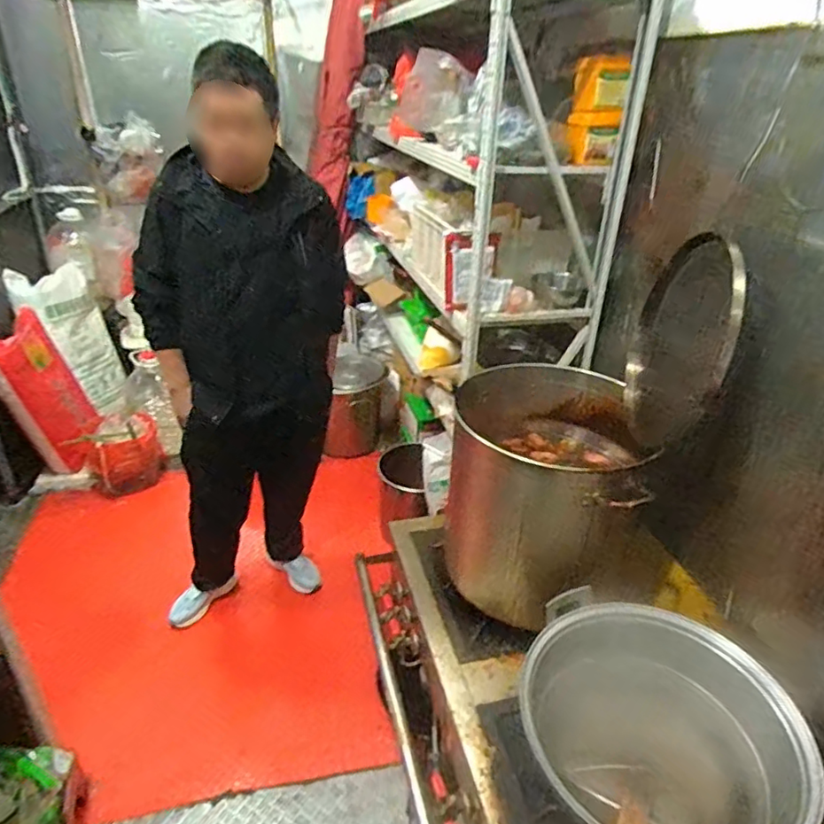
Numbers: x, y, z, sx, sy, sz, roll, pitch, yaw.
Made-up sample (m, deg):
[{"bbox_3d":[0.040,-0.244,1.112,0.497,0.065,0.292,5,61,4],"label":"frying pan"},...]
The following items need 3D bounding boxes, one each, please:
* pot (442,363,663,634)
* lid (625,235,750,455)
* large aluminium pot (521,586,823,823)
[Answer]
[{"bbox_3d":[0.328,0.202,1.493,0.447,0.444,0.524,6,30,7],"label":"pot"},{"bbox_3d":[0.589,-0.148,1.307,0.061,0.518,0.479,12,65,5],"label":"lid"},{"bbox_3d":[0.447,0.604,1.109,0.461,0.228,0.434,2,30,-1],"label":"large aluminium pot"}]

